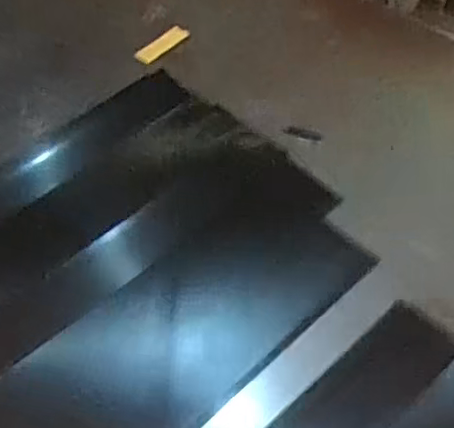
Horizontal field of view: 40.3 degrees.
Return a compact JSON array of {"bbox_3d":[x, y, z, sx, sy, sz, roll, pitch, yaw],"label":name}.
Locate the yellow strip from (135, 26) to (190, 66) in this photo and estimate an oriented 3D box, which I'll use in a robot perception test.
[{"bbox_3d":[-0.089,-0.235,0.846,0.028,0.004,0.098,31,55,18],"label":"yellow strip"}]

